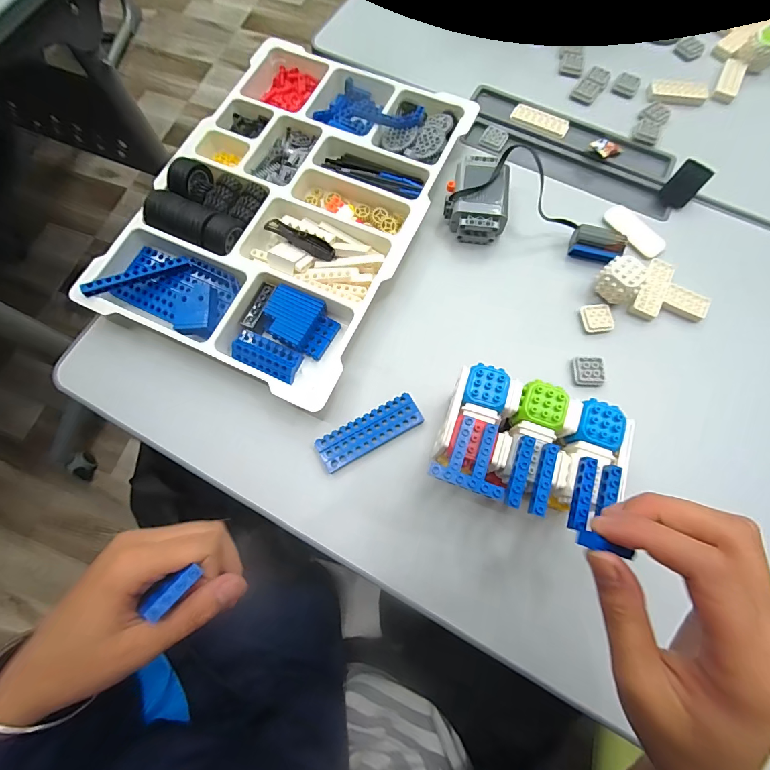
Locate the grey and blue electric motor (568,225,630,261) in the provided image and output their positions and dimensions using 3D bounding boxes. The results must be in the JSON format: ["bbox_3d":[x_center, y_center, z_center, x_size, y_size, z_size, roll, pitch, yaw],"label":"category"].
[{"bbox_3d":[0.211,-0.139,0.372,0.048,0.017,0.030,23,76,8],"label":"grey and blue electric motor"}]

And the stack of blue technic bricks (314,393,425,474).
[{"bbox_3d":[-0.014,0.042,0.335,0.095,0.007,0.031,-28,75,-6],"label":"stack of blue technic bricks"}]

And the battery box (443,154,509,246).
[{"bbox_3d":[0.095,-0.193,0.389,0.061,0.033,0.085,9,75,4],"label":"battery box"}]

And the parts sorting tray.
[{"bbox_3d":[-0.095,-0.191,0.388,0.264,0.040,0.376,24,76,8],"label":"parts sorting tray"}]

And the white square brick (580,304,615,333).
[{"bbox_3d":[0.204,-0.065,0.359,0.028,0.007,0.028,-7,74,0],"label":"white square brick"}]

